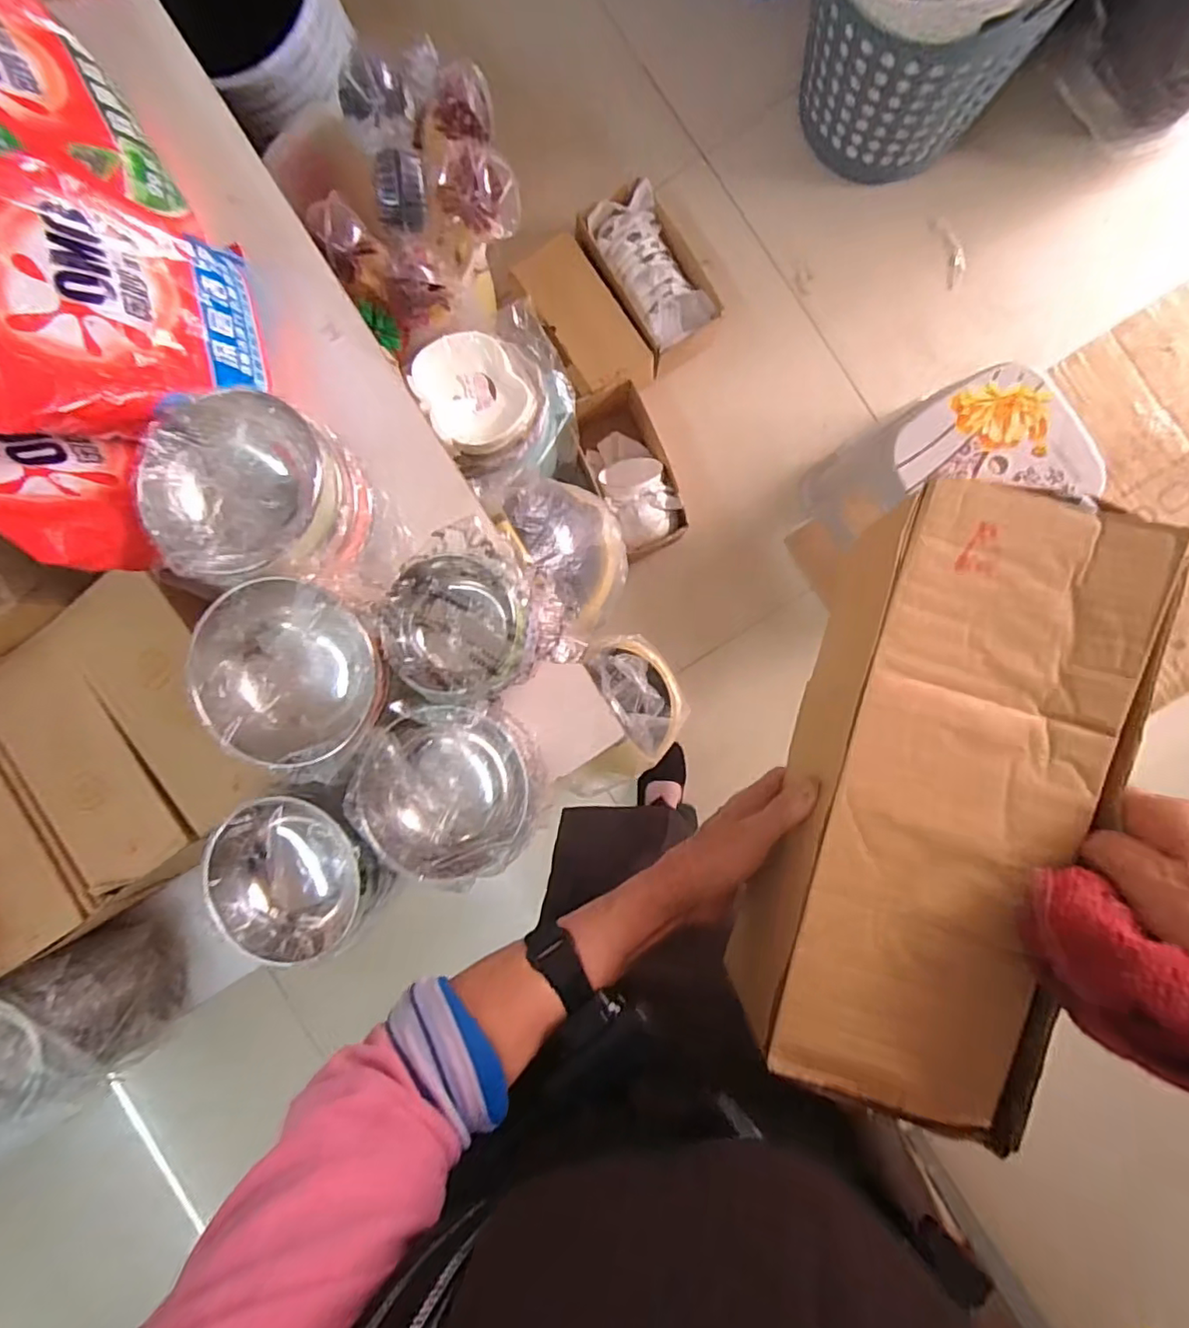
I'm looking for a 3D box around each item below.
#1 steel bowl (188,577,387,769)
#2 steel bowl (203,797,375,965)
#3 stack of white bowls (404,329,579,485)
[{"bbox_3d":[-0.269,0.007,0.547,0.162,0.082,0.158,0,91,4],"label":"steel bowl"},{"bbox_3d":[-0.287,0.202,0.578,0.156,0.085,0.142,0,91,4],"label":"steel bowl"},{"bbox_3d":[-0.135,-0.371,0.871,0.236,0.125,0.214,-26,94,-14],"label":"stack of white bowls"}]

